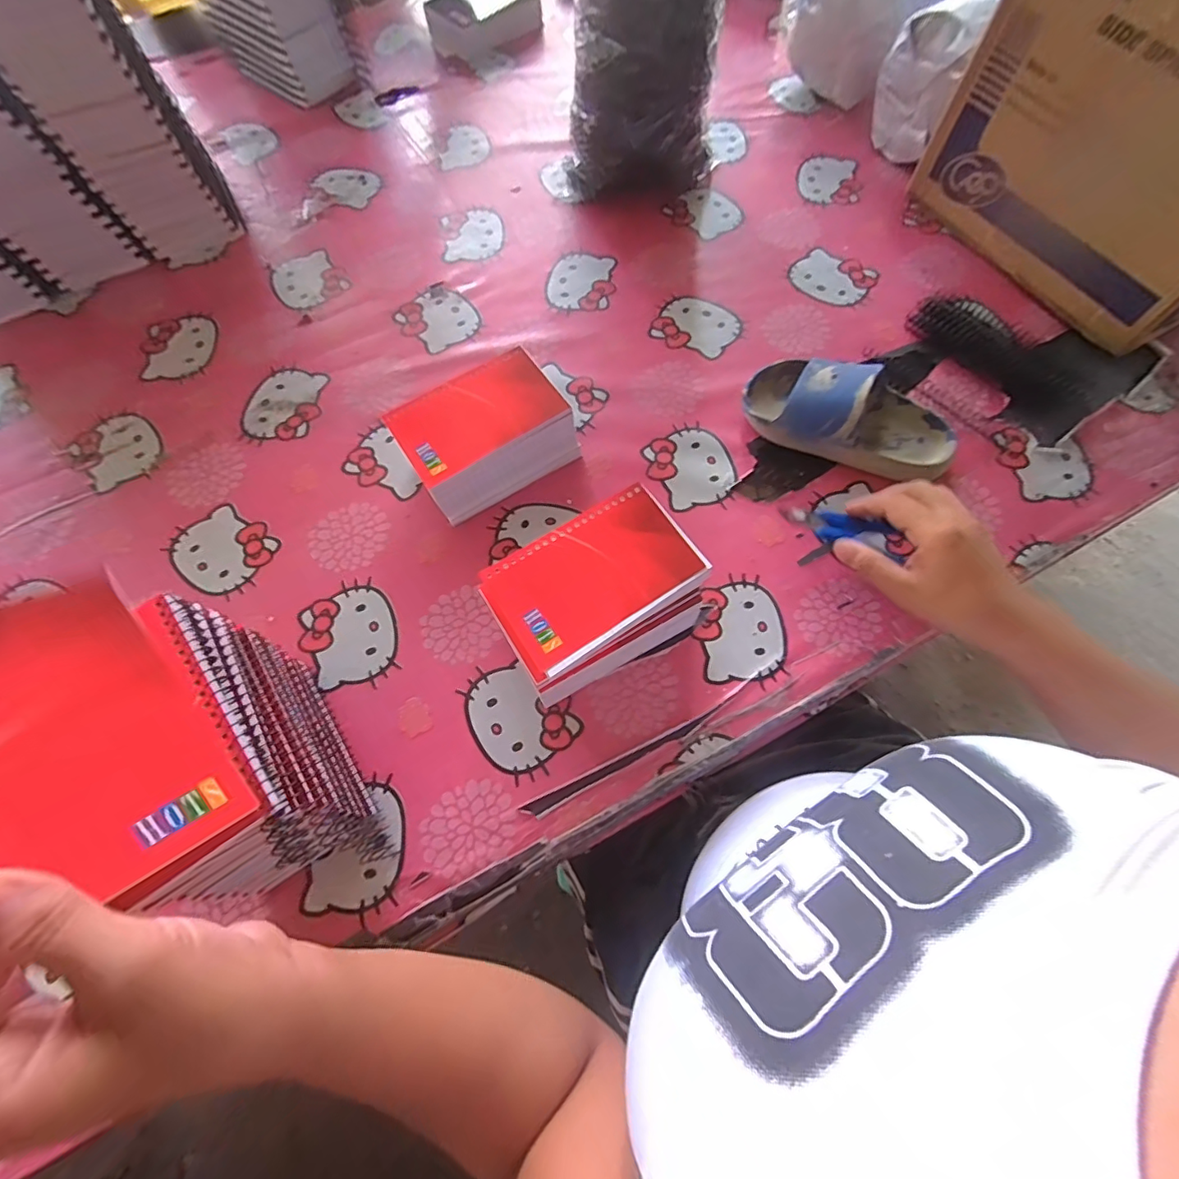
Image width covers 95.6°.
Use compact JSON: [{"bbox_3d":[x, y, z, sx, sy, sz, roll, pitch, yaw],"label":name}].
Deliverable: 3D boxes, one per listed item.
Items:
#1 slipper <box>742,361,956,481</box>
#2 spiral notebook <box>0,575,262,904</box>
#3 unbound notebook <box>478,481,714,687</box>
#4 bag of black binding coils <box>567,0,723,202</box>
[{"bbox_3d":[0.224,-0.153,0.457,0.178,0.056,0.088,22,71,9],"label":"slipper"},{"bbox_3d":[-0.207,0.058,0.213,0.128,0.011,0.084,51,33,5],"label":"spiral notebook"},{"bbox_3d":[0.003,-0.009,0.360,0.138,0.007,0.086,-31,71,-10],"label":"unbound notebook"},{"bbox_3d":[0.056,-0.523,0.494,0.137,0.261,0.111,7,69,4],"label":"bag of black binding coils"}]

